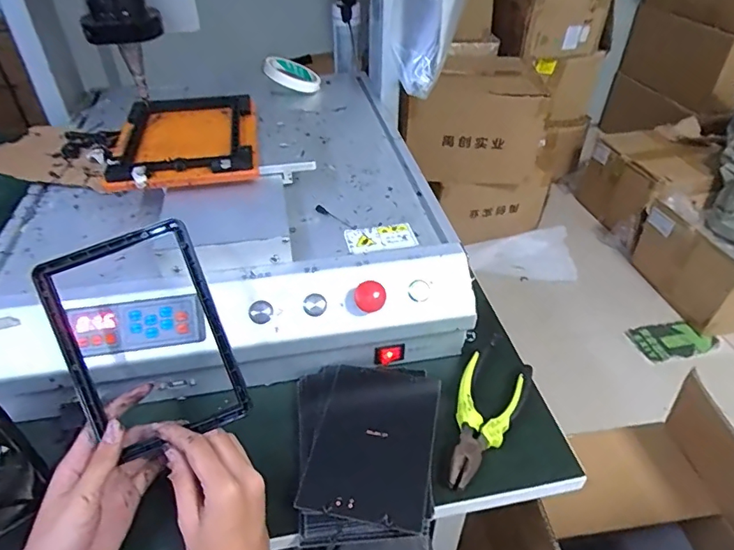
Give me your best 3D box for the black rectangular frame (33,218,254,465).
[{"bbox_3d":[-0.172,0.053,0.386,0.119,0.164,0.020,-22,1,-6],"label":"black rectangular frame"}]

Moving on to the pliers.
[{"bbox_3d":[0.117,0.122,0.477,0.060,0.020,0.181,18,44,19],"label":"pliers"}]

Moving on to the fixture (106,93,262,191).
[{"bbox_3d":[-0.205,-0.161,0.569,0.154,0.024,0.195,-7,41,-9],"label":"fixture"}]

